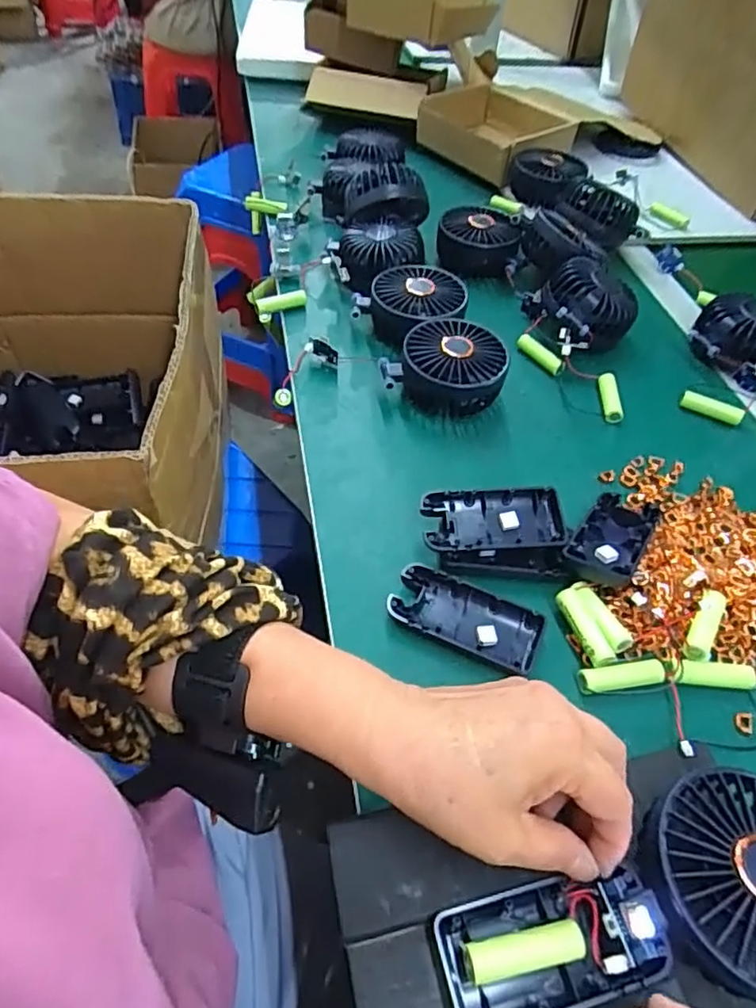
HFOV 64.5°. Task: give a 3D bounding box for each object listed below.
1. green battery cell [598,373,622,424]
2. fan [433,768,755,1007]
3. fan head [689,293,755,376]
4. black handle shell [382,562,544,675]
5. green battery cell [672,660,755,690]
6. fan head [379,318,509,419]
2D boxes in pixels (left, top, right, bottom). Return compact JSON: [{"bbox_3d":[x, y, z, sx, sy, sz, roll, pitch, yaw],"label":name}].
[{"bbox_3d":[0.200,-0.092,0.518,0.017,0.015,0.055,2,52,-2],"label":"green battery cell"},{"bbox_3d":[0.116,0.177,0.260,0.180,0.025,0.078,-16,54,-4],"label":"fan"},{"bbox_3d":[0.338,-0.156,0.555,0.083,0.043,0.081,1,52,-2],"label":"fan head"},{"bbox_3d":[0.055,0.071,0.377,0.092,0.014,0.044,20,53,13],"label":"black handle shell"},{"bbox_3d":[0.202,0.103,0.362,0.052,0.011,0.014,2,52,-1],"label":"green battery cell"},{"bbox_3d":[0.057,-0.117,0.507,0.099,0.048,0.080,17,53,10],"label":"fan head"}]

